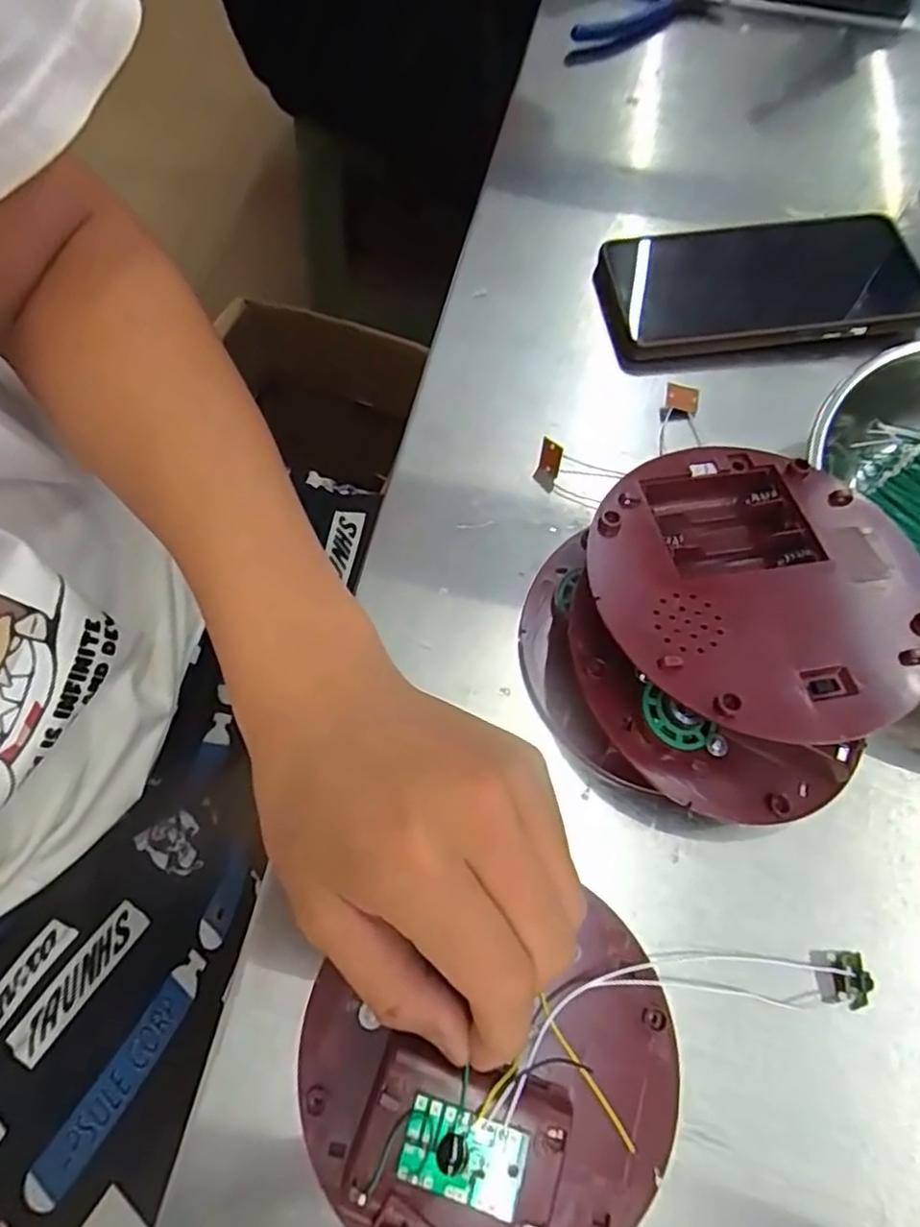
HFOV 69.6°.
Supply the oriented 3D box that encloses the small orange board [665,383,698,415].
[{"bbox_3d":[0.110,-0.106,0.326,0.017,0.012,0.005,6,38,-12],"label":"small orange board"}]

